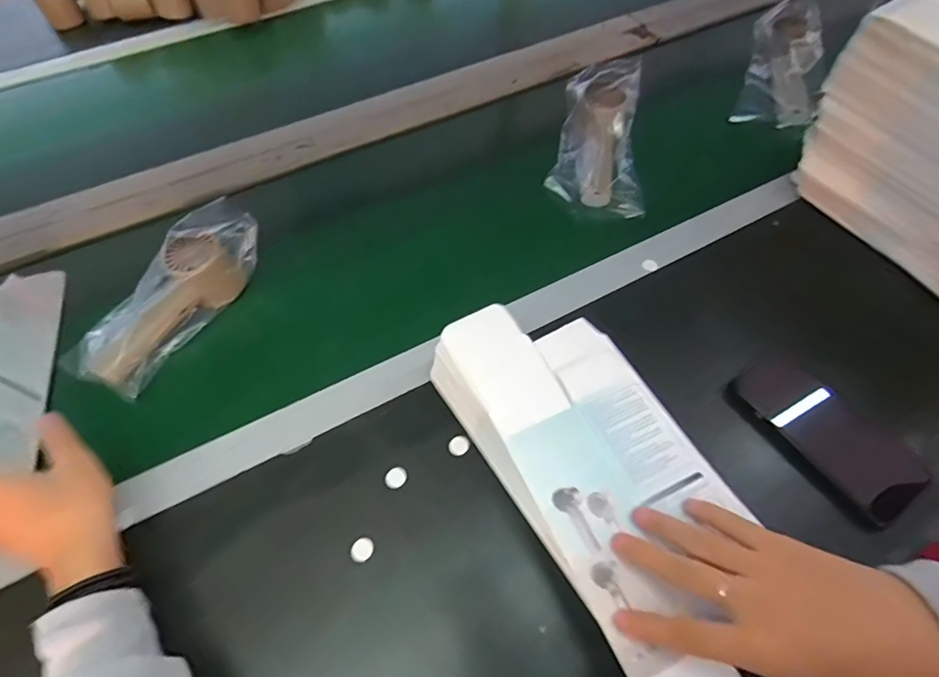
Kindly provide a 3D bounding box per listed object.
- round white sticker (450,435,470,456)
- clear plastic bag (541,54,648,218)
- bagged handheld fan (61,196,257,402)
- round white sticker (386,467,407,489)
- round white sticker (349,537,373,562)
[{"bbox_3d":[-0.008,0.088,0.425,0.016,0.004,0.015,-1,56,1],"label":"round white sticker"},{"bbox_3d":[0.151,-0.241,0.607,0.097,0.045,0.216,7,72,6],"label":"clear plastic bag"},{"bbox_3d":[-0.279,-0.038,0.490,0.090,0.054,0.202,31,77,20],"label":"bagged handheld fan"},{"bbox_3d":[-0.058,0.112,0.413,0.017,0.007,0.015,-22,59,-13],"label":"round white sticker"},{"bbox_3d":[-0.080,0.157,0.383,0.018,0.006,0.014,-36,63,-20],"label":"round white sticker"}]

